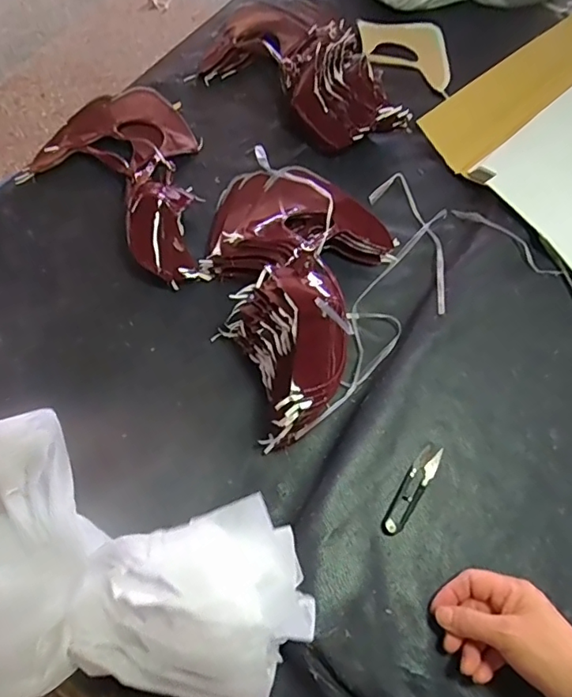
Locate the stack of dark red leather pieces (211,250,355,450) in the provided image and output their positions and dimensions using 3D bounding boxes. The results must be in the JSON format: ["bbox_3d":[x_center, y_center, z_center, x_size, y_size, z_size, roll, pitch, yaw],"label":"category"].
[{"bbox_3d":[0.010,-0.001,0.546,0.124,0.114,0.166,-15,68,-9],"label":"stack of dark red leather pieces"}]

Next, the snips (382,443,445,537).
[{"bbox_3d":[0.126,0.138,0.525,0.024,0.007,0.105,34,68,14],"label":"snips"}]

